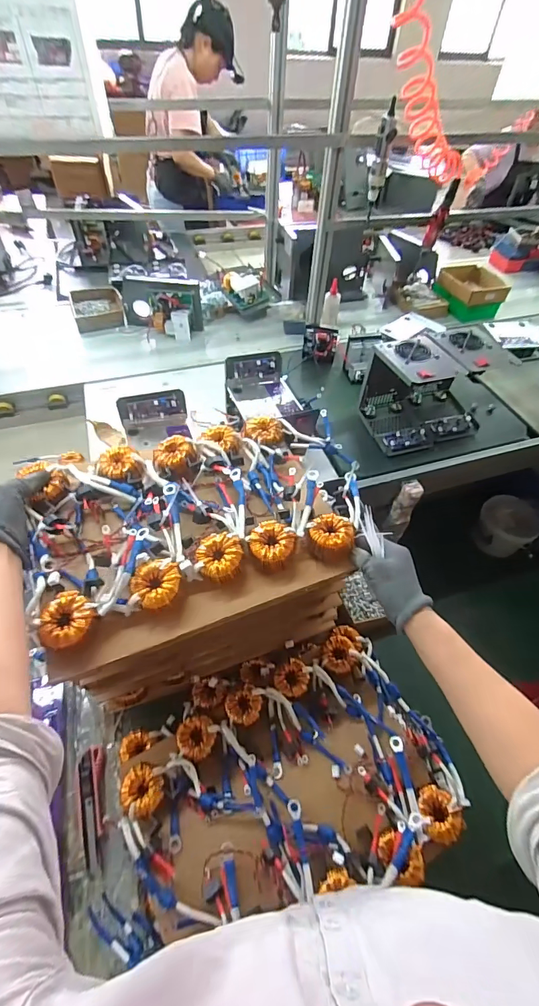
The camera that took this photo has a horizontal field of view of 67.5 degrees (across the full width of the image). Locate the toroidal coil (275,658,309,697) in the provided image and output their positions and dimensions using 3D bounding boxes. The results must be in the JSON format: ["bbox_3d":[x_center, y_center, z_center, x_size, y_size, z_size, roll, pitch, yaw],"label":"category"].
[{"bbox_3d":[0.036,0.288,0.655,0.053,0.030,0.053,2,52,-2],"label":"toroidal coil"}]

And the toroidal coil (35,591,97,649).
[{"bbox_3d":[-0.222,0.130,0.443,0.049,0.028,0.054,30,56,19],"label":"toroidal coil"}]

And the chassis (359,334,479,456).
[{"bbox_3d":[0.417,-0.301,1.047,0.313,0.212,0.194,-17,55,-16],"label":"chassis"}]

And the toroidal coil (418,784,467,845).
[{"bbox_3d":[0.229,0.422,0.547,0.051,0.032,0.062,-9,53,-10],"label":"toroidal coil"}]

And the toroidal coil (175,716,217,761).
[{"bbox_3d":[-0.109,0.351,0.601,0.055,0.031,0.054,2,52,-2],"label":"toroidal coil"}]

